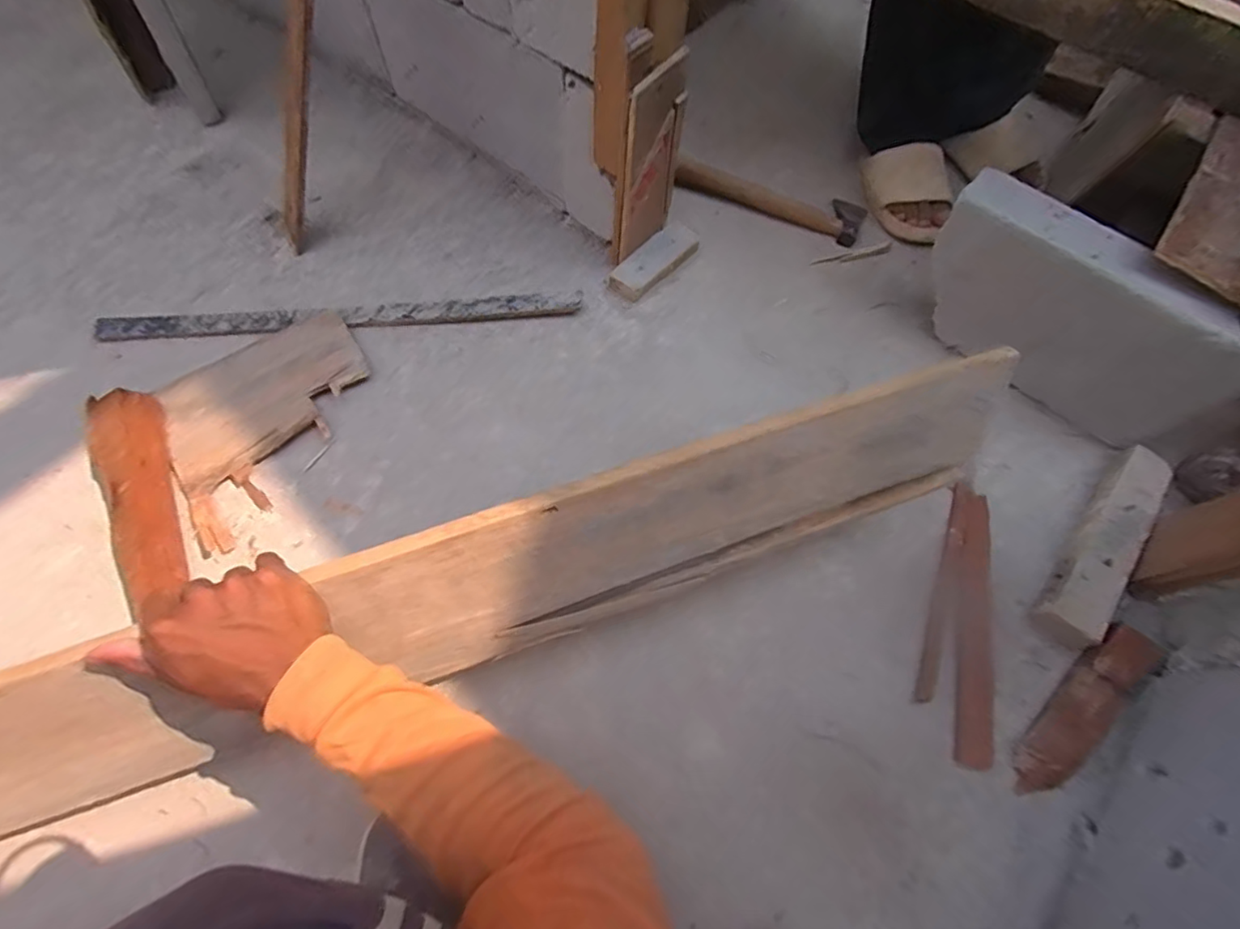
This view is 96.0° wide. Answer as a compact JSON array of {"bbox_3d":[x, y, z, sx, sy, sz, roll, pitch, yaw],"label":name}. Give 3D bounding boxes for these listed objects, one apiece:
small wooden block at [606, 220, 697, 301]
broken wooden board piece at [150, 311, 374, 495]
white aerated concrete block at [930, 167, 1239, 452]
[{"bbox_3d":[0.051,-0.297,0.808,0.053,0.022,0.149,44,73,6],"label":"small wooden block"},{"bbox_3d":[-0.445,-0.087,0.706,0.241,0.024,0.166,-32,71,-16],"label":"broken wooden board piece"},{"bbox_3d":[0.553,-0.179,0.705,0.366,0.195,0.084,42,70,15],"label":"white aerated concrete block"}]

